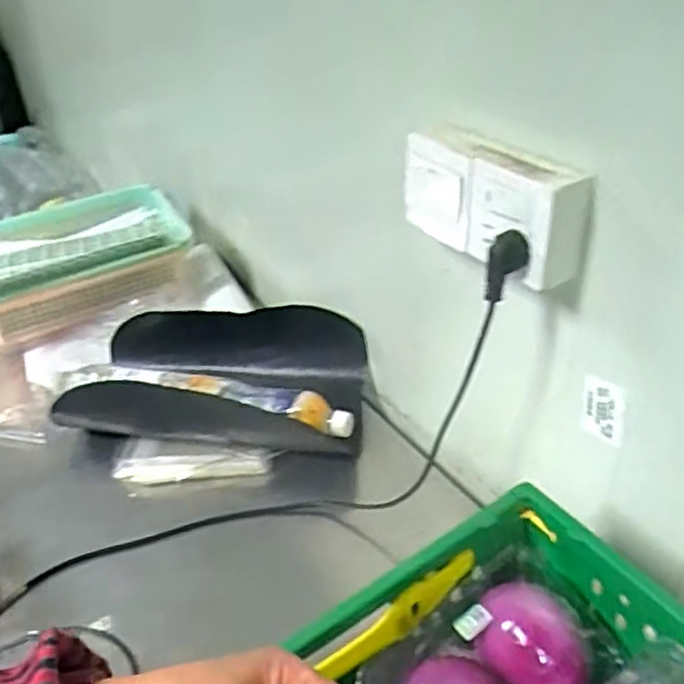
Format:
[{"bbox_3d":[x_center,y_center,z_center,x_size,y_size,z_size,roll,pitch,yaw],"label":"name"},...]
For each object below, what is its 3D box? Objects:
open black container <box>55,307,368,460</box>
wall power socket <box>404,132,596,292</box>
[{"bbox_3d":[-0.166,0.053,0.899,0.387,0.114,0.185,3,36,7],"label":"open black container"},{"bbox_3d":[0.129,-0.121,0.604,0.057,0.089,0.176,-23,41,-27],"label":"wall power socket"}]

